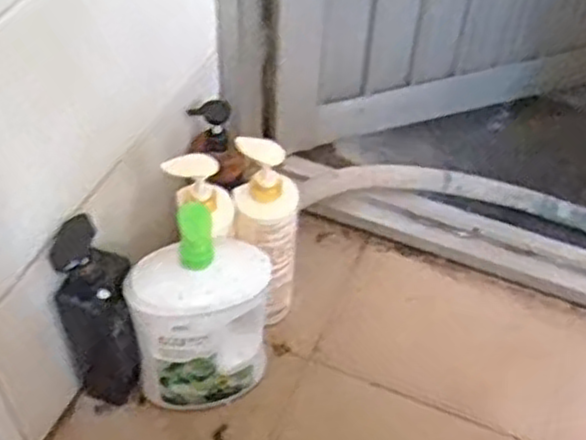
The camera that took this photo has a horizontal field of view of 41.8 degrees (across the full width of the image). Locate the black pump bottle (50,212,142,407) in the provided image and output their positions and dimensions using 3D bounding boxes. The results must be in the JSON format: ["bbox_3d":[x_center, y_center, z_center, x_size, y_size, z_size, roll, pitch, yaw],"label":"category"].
[{"bbox_3d":[-0.210,0.110,0.841,0.081,0.268,0.065,-14,51,-15],"label":"black pump bottle"}]

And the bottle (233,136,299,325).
[{"bbox_3d":[-0.032,0.021,0.908,0.073,0.272,0.068,12,49,8],"label":"bottle"}]

